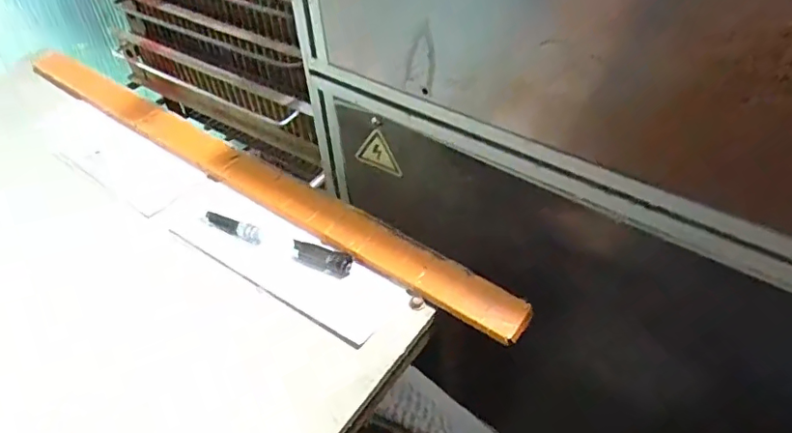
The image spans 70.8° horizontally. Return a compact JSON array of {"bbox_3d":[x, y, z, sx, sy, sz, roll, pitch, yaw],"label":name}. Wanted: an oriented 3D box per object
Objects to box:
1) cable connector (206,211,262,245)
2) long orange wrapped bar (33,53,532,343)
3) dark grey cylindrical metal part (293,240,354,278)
[{"bbox_3d":[-0.133,0.007,0.454,0.059,0.007,0.012,21,53,23],"label":"cable connector"},{"bbox_3d":[-0.148,-0.046,0.502,0.581,0.018,0.039,27,55,27],"label":"long orange wrapped bar"},{"bbox_3d":[-0.056,0.031,0.425,0.050,0.013,0.016,17,51,20],"label":"dark grey cylindrical metal part"}]

